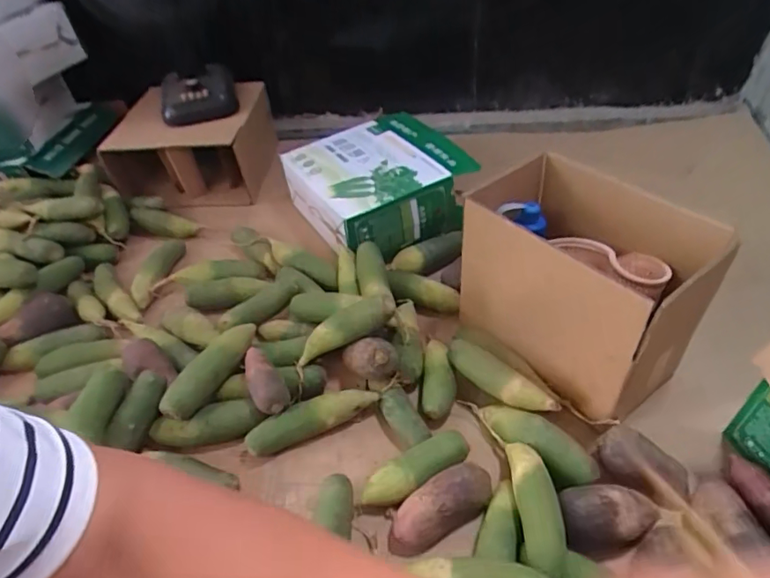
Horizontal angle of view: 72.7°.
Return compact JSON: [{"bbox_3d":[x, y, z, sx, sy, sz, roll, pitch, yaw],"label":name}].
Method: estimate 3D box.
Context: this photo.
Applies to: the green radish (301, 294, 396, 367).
[{"bbox_3d":[-0.068,0.062,0.889,0.192,0.044,0.057,-31,41,15],"label":"green radish"}]

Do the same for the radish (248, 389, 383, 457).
[{"bbox_3d":[-0.116,0.211,0.844,0.215,0.058,0.054,-20,45,-15],"label":"radish"}]

